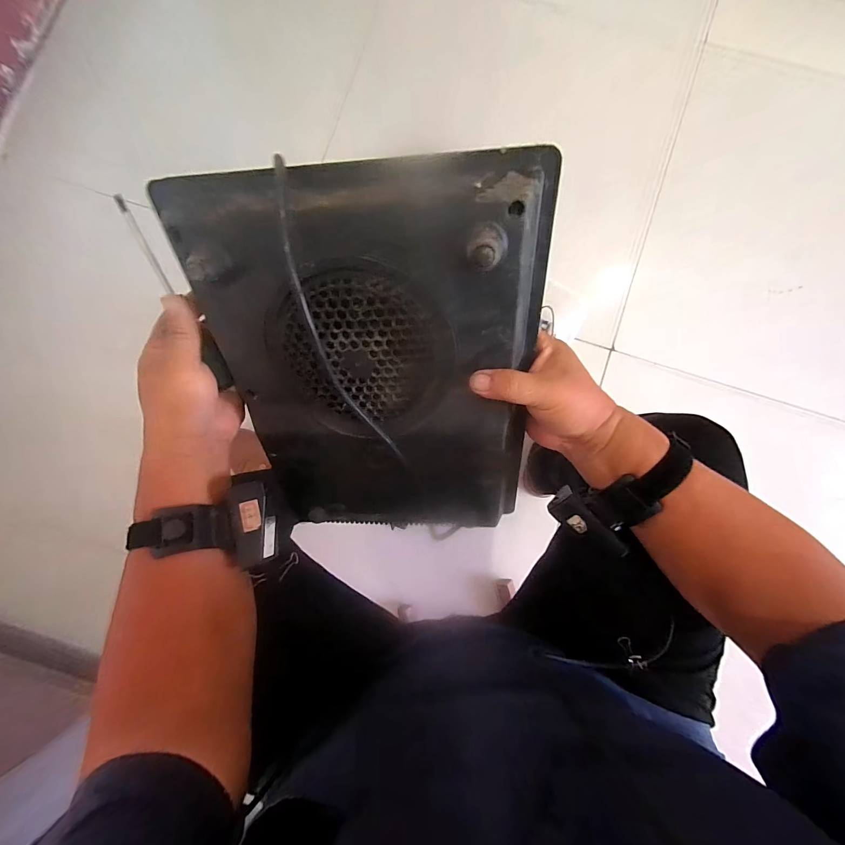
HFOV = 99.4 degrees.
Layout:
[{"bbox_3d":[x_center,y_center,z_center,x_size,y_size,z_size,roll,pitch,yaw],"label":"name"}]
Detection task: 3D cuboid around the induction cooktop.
[{"bbox_3d":[-0.039,-0.024,0.307,0.259,0.050,0.316,0,126,7],"label":"induction cooktop"}]

